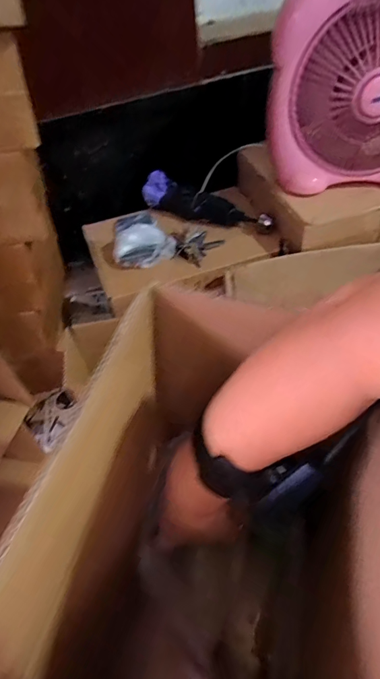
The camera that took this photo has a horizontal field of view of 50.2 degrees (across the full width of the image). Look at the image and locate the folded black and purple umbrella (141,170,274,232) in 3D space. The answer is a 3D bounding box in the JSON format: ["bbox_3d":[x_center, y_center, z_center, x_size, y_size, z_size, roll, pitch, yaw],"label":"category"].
[{"bbox_3d":[0.037,-0.281,0.851,0.291,0.063,0.073,26,58,24],"label":"folded black and purple umbrella"}]

